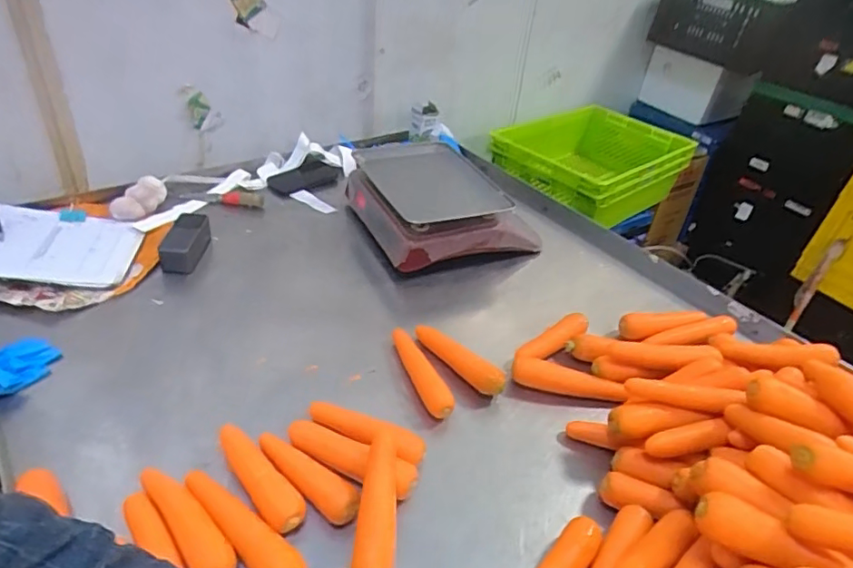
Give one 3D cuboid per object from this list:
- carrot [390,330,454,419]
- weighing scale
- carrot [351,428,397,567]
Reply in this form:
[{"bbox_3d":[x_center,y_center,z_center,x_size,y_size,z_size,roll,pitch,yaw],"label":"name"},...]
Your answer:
[{"bbox_3d":[-0.011,0.130,0.818,0.033,0.043,0.172,-10,39,-23],"label":"carrot"},{"bbox_3d":[0.021,-0.174,1.190,0.319,0.120,0.356,-10,39,-23],"label":"weighing scale"},{"bbox_3d":[-0.055,0.257,0.644,0.048,0.046,0.200,6,35,-2],"label":"carrot"}]

